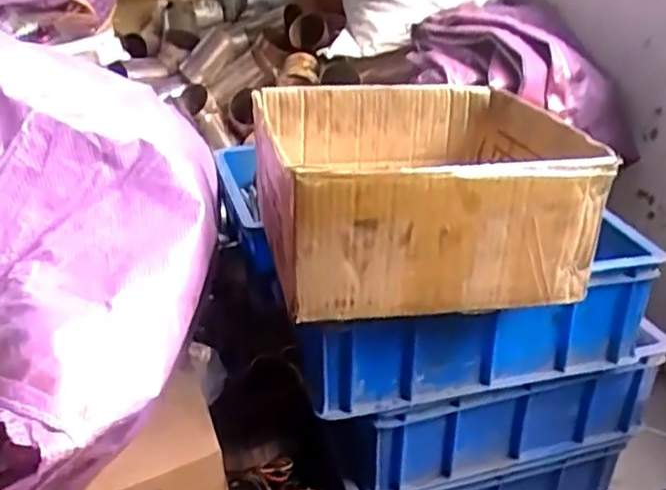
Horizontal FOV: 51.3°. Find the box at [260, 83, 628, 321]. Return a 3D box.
[{"bbox_3d":[0.080,-0.068,0.726,0.306,0.137,0.292,-4,30,-8],"label":"box"}]

